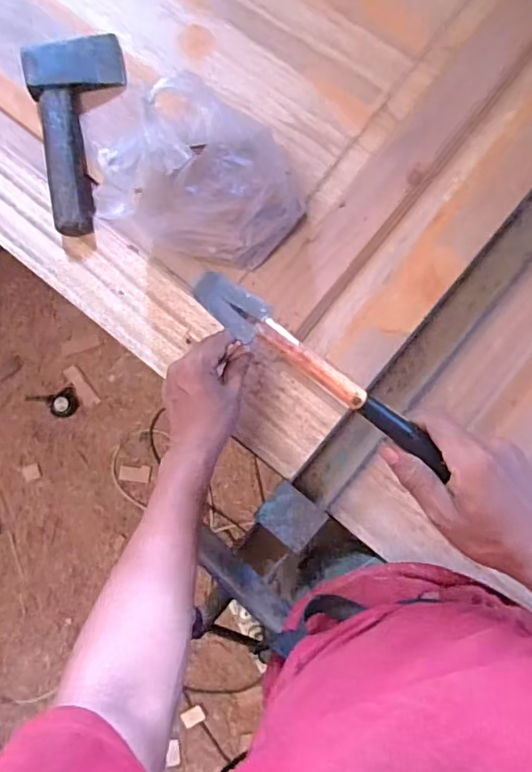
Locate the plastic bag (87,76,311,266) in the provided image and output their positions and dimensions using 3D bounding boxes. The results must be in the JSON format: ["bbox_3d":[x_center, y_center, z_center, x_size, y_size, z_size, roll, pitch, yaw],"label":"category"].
[{"bbox_3d":[-0.053,-0.199,0.562,0.187,0.202,0.123,-44,83,0],"label":"plastic bag"}]

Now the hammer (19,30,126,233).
[{"bbox_3d":[-0.215,-0.306,0.668,0.110,0.042,0.243,-14,83,5],"label":"hammer"}]

